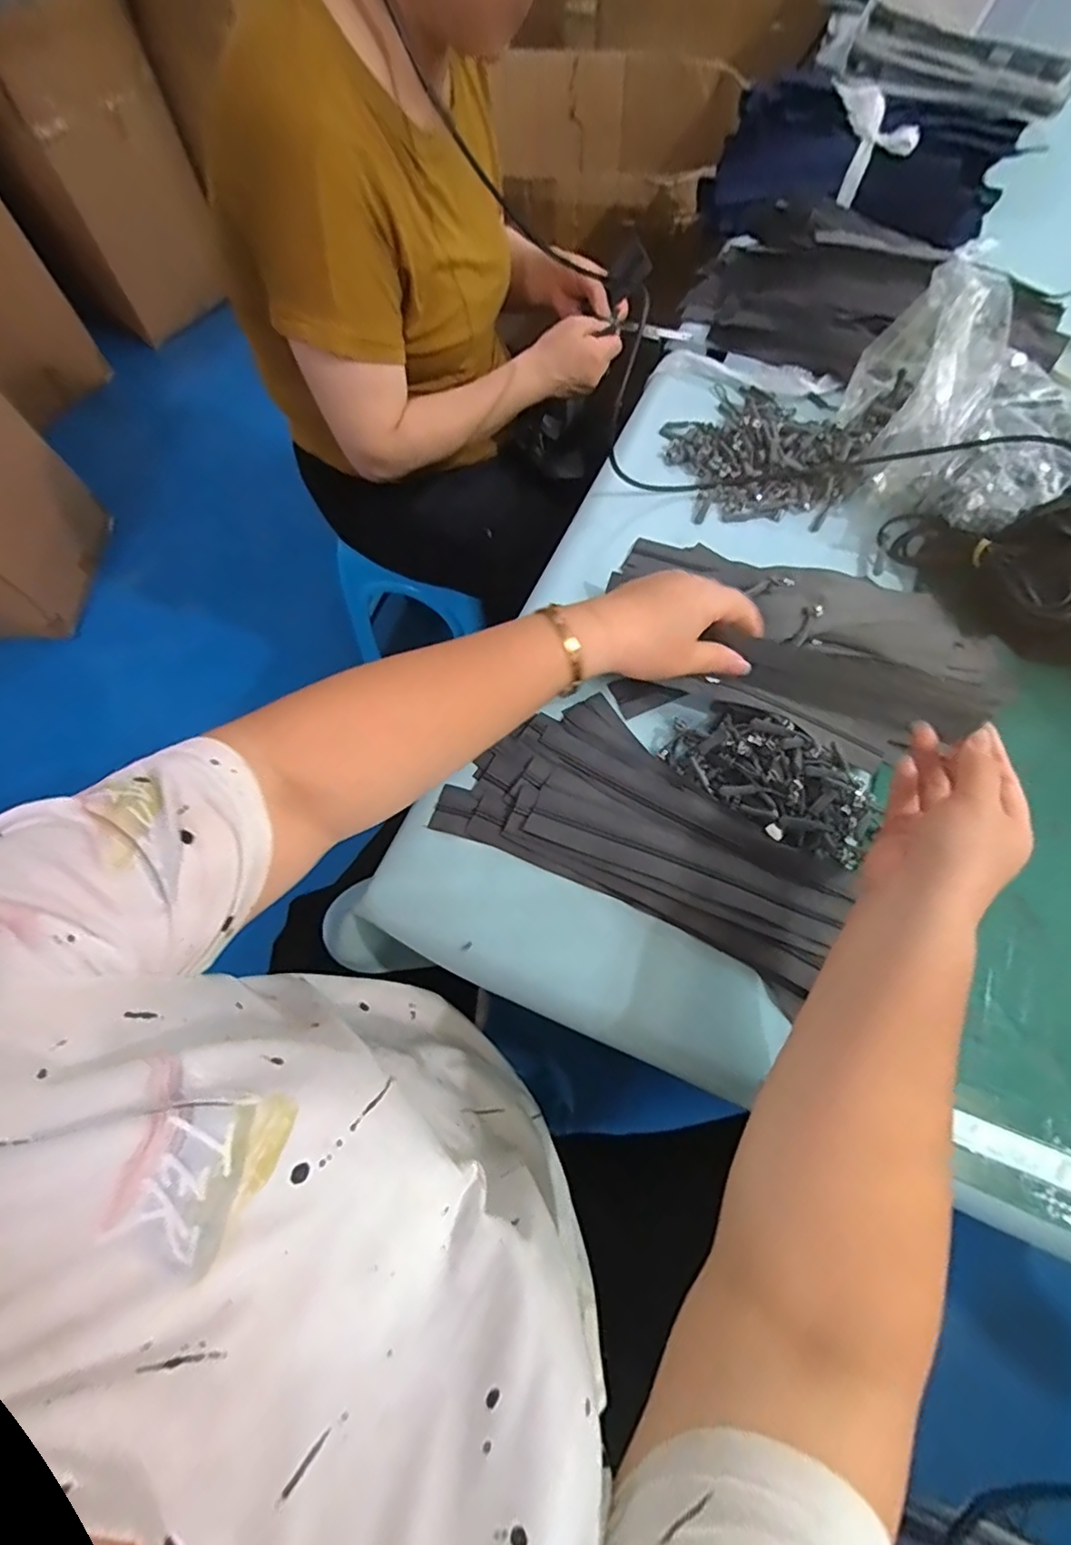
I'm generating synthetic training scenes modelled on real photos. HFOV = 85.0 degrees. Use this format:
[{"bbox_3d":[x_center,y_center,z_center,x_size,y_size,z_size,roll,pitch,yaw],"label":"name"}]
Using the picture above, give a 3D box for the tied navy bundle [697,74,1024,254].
[{"bbox_3d":[0.416,-0.783,0.753,0.368,0.102,0.112,17,67,8],"label":"tied navy bundle"}]

